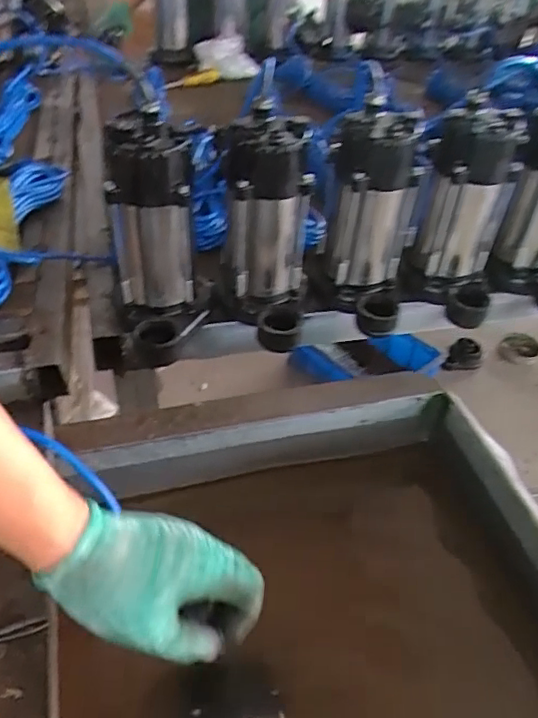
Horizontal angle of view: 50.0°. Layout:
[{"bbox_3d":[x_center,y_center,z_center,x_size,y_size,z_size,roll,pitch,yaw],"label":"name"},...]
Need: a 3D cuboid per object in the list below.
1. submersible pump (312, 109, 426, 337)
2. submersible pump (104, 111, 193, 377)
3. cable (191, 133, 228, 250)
[{"bbox_3d":[0.118,-0.160,0.699,0.113,0.224,0.128,10,42,6],"label":"submersible pump"},{"bbox_3d":[-0.131,-0.122,0.650,0.091,0.241,0.144,-5,43,-10],"label":"submersible pump"},{"bbox_3d":[-0.095,-0.268,0.901,0.051,0.067,0.228,-2,56,-7],"label":"cable"}]

